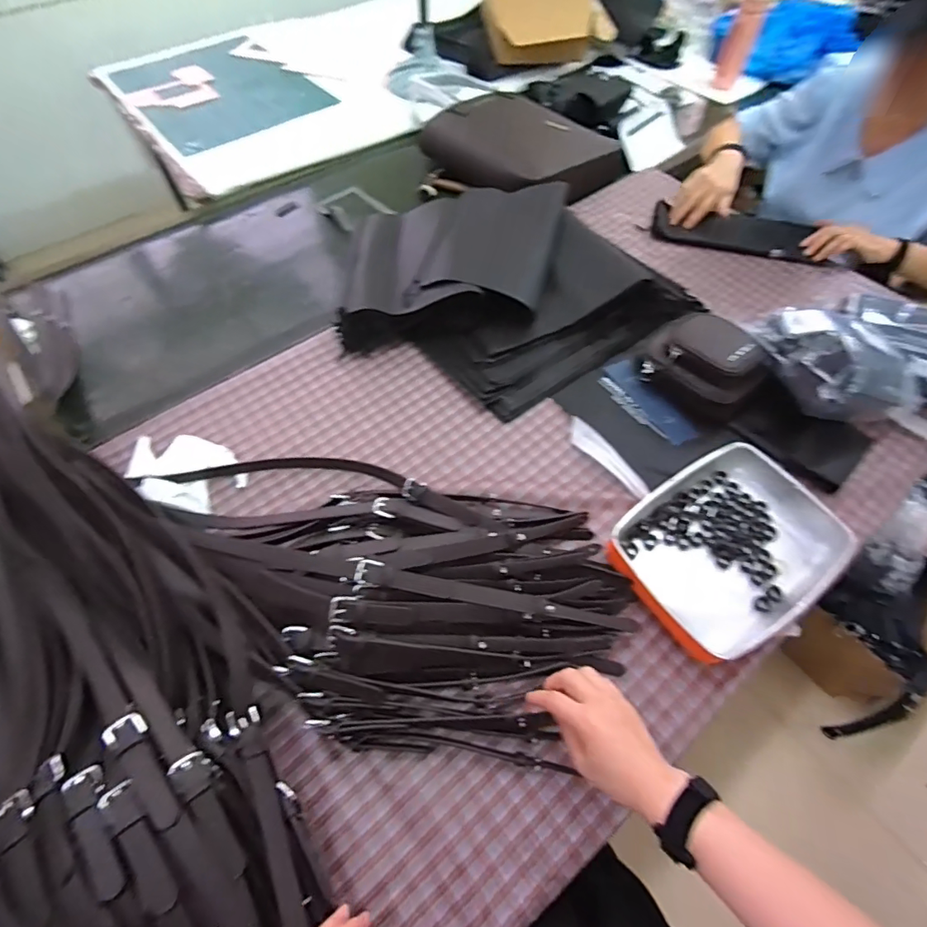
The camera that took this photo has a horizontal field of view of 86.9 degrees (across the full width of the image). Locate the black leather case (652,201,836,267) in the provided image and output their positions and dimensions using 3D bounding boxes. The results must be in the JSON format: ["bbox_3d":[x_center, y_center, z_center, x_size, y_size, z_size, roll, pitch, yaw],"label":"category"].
[{"bbox_3d":[0.561,-0.470,0.989,0.339,0.049,0.086,15,60,9],"label":"black leather case"}]

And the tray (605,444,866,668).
[{"bbox_3d":[0.338,0.105,0.630,0.272,0.043,0.208,-34,64,-18],"label":"tray"}]

